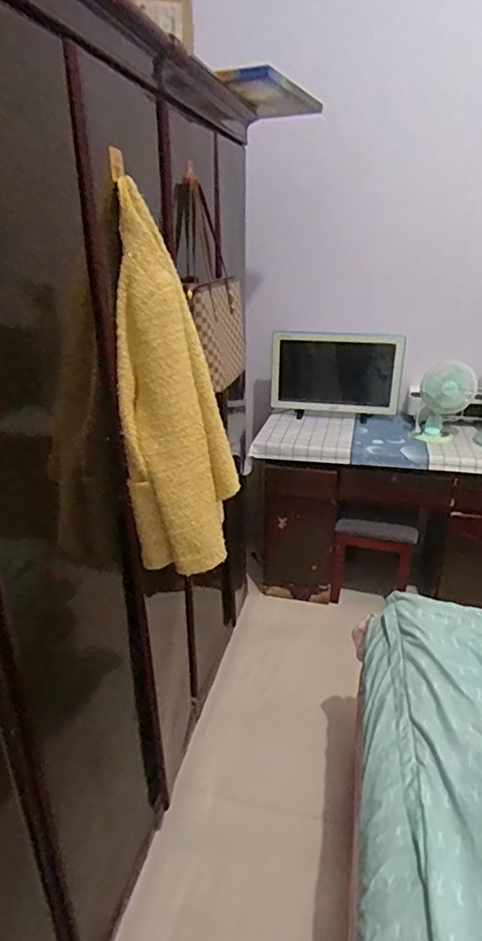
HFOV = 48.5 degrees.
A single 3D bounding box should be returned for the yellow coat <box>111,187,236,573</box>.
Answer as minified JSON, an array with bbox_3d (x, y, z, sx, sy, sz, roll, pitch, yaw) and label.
[{"bbox_3d":[-0.133,-0.138,1.079,0.209,0.709,0.132,-1,24,-2],"label":"yellow coat"}]

